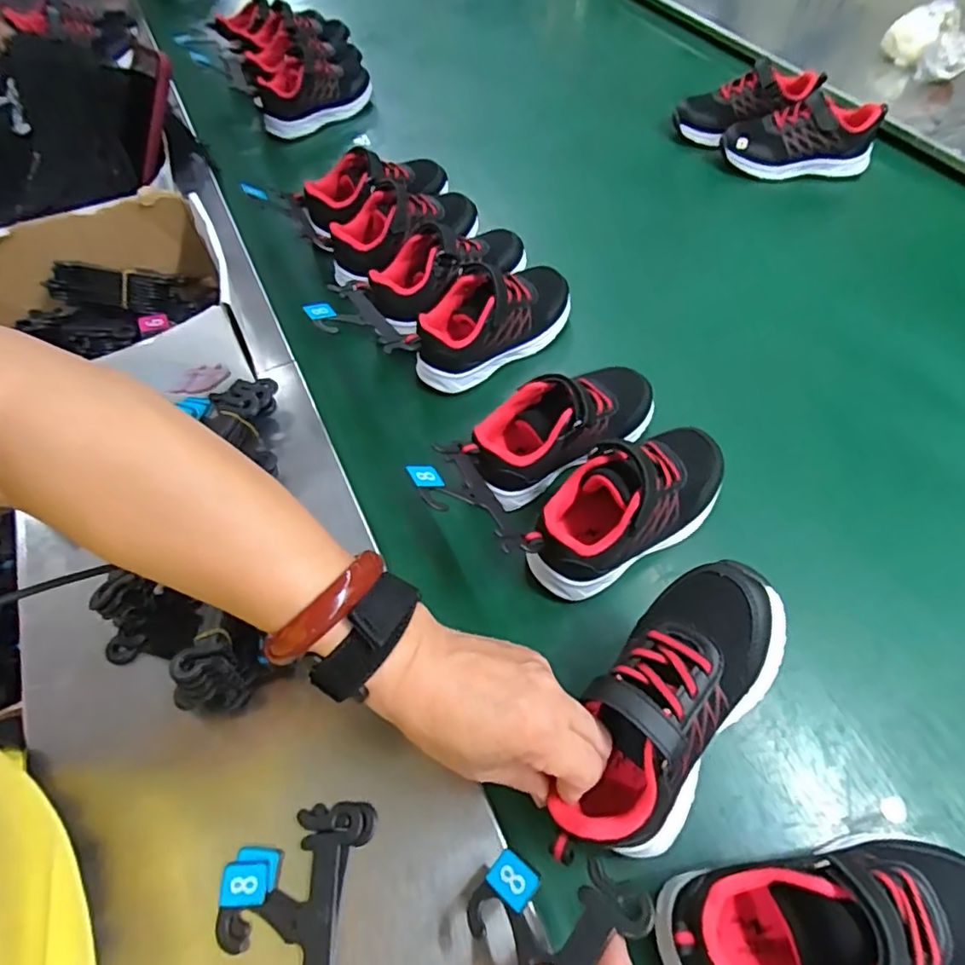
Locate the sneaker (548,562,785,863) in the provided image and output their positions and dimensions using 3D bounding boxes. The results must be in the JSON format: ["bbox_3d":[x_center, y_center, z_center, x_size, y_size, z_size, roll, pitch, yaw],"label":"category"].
[{"bbox_3d":[0.098,0.119,0.308,0.072,0.066,0.168,30,80,17],"label":"sneaker"}]

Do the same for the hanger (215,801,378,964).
[{"bbox_3d":[-0.100,0.229,0.311,0.074,0.022,0.102,1,58,1],"label":"hanger"}]

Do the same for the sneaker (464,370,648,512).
[{"bbox_3d":[0.060,-0.047,0.455,0.180,0.076,0.071,-30,61,-18],"label":"sneaker"}]

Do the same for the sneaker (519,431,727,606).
[{"bbox_3d":[0.106,0.011,0.415,0.167,0.076,0.069,-29,59,-15],"label":"sneaker"}]

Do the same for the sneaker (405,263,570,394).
[{"bbox_3d":[0.011,-0.148,0.546,0.169,0.088,0.070,-35,63,-21],"label":"sneaker"}]

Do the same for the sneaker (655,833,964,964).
[{"bbox_3d":[0.170,0.217,0.285,0.174,0.077,0.069,-5,56,-3],"label":"sneaker"}]

